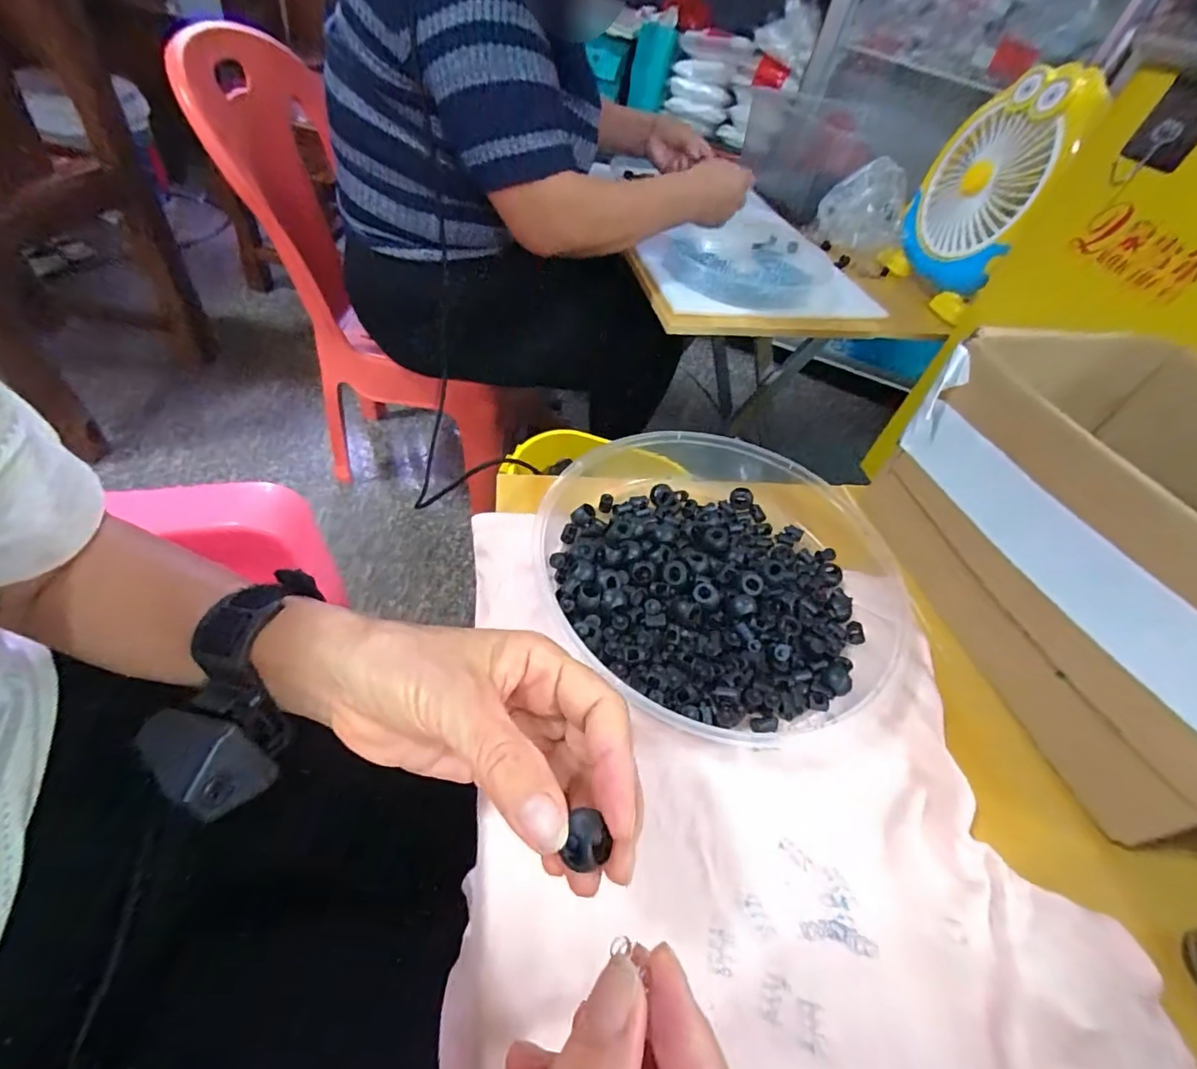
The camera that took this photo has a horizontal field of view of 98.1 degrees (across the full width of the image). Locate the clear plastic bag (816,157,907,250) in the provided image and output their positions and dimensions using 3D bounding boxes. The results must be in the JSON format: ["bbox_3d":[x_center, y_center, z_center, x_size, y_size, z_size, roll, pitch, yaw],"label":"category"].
[{"bbox_3d":[0.426,-0.522,0.837,0.130,0.114,0.073,23,49,8],"label":"clear plastic bag"}]

